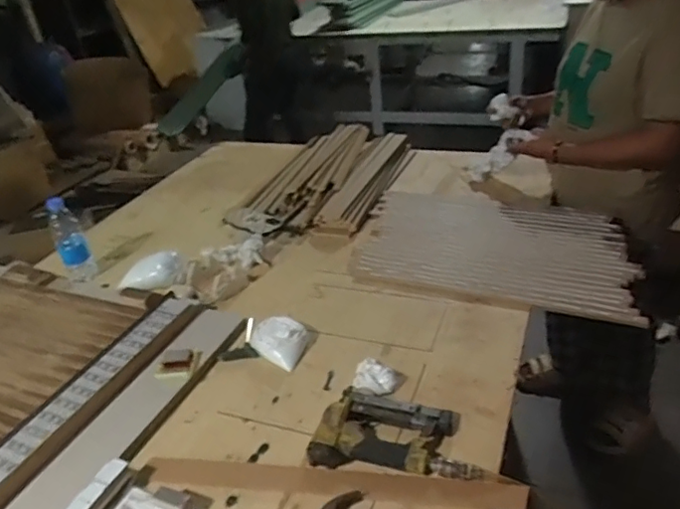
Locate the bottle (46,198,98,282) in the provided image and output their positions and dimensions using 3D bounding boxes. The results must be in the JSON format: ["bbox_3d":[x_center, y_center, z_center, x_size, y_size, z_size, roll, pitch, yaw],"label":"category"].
[{"bbox_3d":[-0.641,-0.038,1.321,0.067,0.197,0.067,-18,34,-18],"label":"bottle"}]

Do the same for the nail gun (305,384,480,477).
[{"bbox_3d":[0.084,0.262,0.852,0.232,0.044,0.145,1,33,12],"label":"nail gun"}]

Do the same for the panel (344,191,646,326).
[{"bbox_3d":[0.348,-0.037,1.320,0.625,0.022,0.459,9,35,23],"label":"panel"}]

